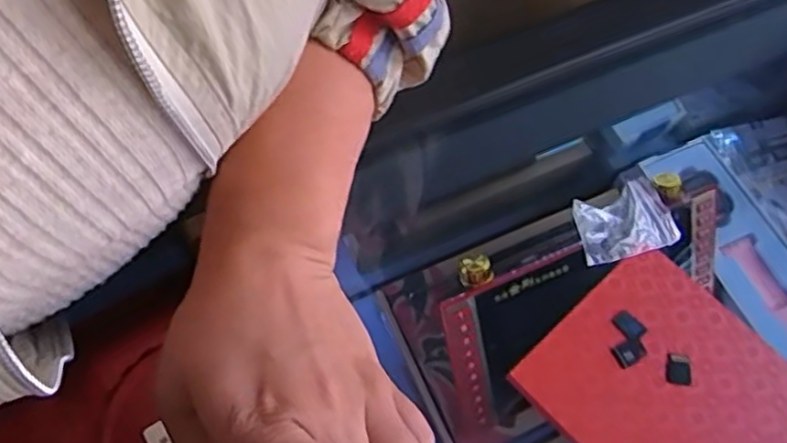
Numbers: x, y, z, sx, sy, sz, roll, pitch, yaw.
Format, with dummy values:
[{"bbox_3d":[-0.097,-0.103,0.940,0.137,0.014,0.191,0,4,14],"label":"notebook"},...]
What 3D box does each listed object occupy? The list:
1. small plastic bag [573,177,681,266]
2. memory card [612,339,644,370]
[{"bbox_3d":[0.120,-0.001,0.372,0.057,0.010,0.039,-18,68,-11],"label":"small plastic bag"},{"bbox_3d":[0.115,0.064,0.342,0.014,0.004,0.011,-21,65,-6],"label":"memory card"}]

